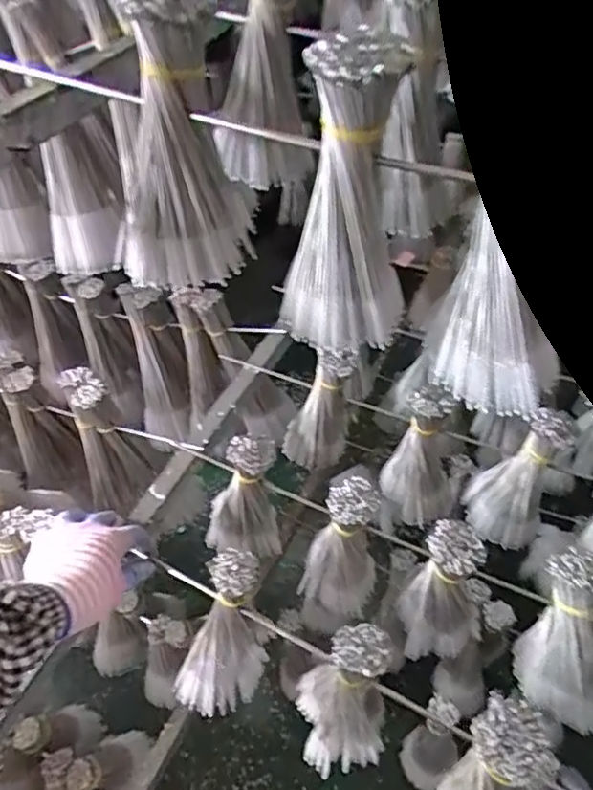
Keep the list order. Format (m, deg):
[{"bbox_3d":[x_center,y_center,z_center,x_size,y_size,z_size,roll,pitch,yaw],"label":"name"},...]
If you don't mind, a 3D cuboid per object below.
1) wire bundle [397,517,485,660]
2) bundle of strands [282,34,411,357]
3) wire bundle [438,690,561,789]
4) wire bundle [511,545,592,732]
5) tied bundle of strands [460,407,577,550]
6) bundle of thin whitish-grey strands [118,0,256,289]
[{"bbox_3d":[0.148,0.205,0.580,0.079,0.153,0.083,-35,59,-26],"label":"wire bundle"},{"bbox_3d":[0.029,-0.097,0.319,0.074,0.166,0.041,9,51,6],"label":"bundle of strands"},{"bbox_3d":[0.151,0.305,0.451,0.067,0.177,0.069,4,28,2],"label":"wire bundle"},{"bbox_3d":[0.254,0.219,0.540,0.064,0.174,0.075,0,23,-1],"label":"wire bundle"},{"bbox_3d":[0.239,0.091,0.631,0.079,0.160,0.081,17,52,12],"label":"tied bundle of strands"},{"bbox_3d":[-0.071,-0.148,0.353,0.081,0.169,0.065,-4,51,-4],"label":"bundle of thin whitish-grey strands"}]

